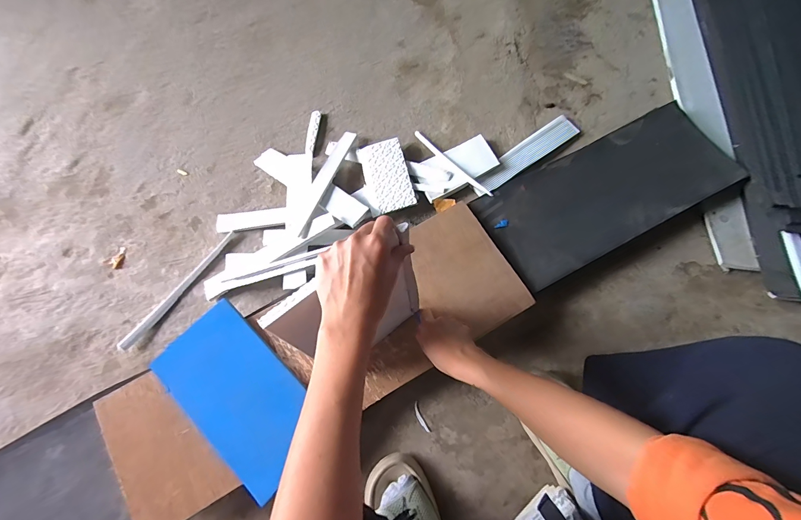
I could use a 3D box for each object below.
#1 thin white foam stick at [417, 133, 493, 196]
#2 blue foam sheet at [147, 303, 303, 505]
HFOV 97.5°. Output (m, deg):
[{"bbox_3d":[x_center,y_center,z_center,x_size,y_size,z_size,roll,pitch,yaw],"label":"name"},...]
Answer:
[{"bbox_3d":[0.105,-0.205,0.740,0.014,0.012,0.247,-34,59,-10],"label":"thin white foam stick"},{"bbox_3d":[-0.254,0.211,0.562,0.268,0.014,0.146,47,64,5],"label":"blue foam sheet"}]

